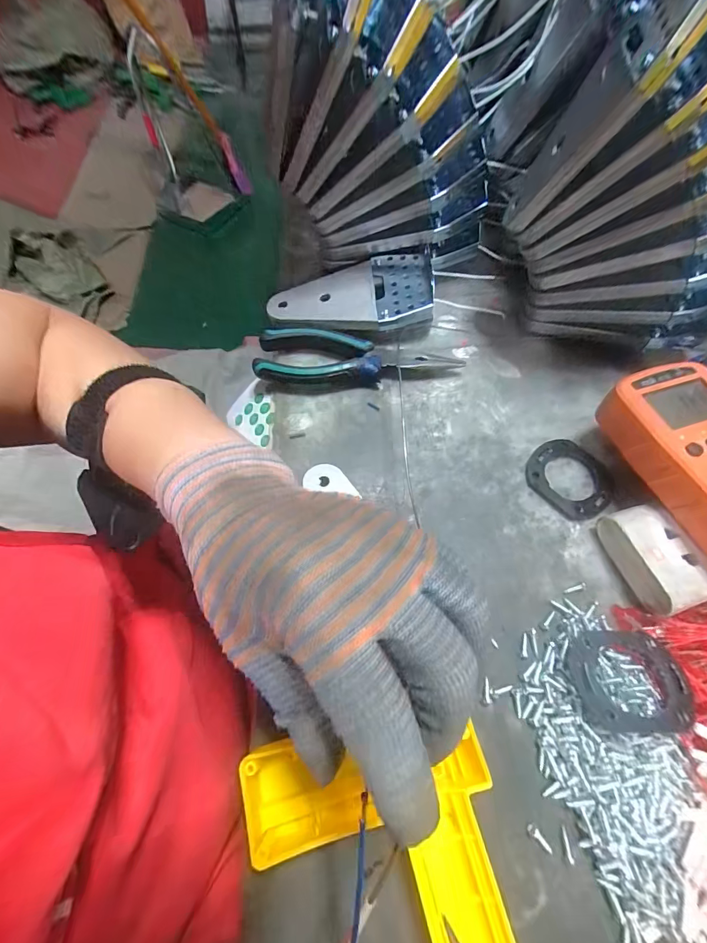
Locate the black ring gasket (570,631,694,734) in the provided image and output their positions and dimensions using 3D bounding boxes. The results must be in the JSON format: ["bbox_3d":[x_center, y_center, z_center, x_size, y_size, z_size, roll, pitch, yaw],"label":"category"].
[{"bbox_3d":[0.150,0.113,0.212,0.054,0.006,0.049,-5,56,5],"label":"black ring gasket"}]

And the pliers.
[{"bbox_3d":[0.003,-0.086,0.308,0.156,0.024,0.047,7,66,4],"label":"pliers"}]

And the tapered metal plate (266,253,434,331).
[{"bbox_3d":[-0.003,-0.148,0.332,0.133,0.027,0.069,0,66,0],"label":"tapered metal plate"}]

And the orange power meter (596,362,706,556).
[{"bbox_3d":[0.210,-0.006,0.232,0.069,0.032,0.125,-19,67,-8],"label":"orange power meter"}]

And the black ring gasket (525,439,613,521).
[{"bbox_3d":[0.156,0.003,0.279,0.058,0.005,0.053,39,72,16],"label":"black ring gasket"}]

